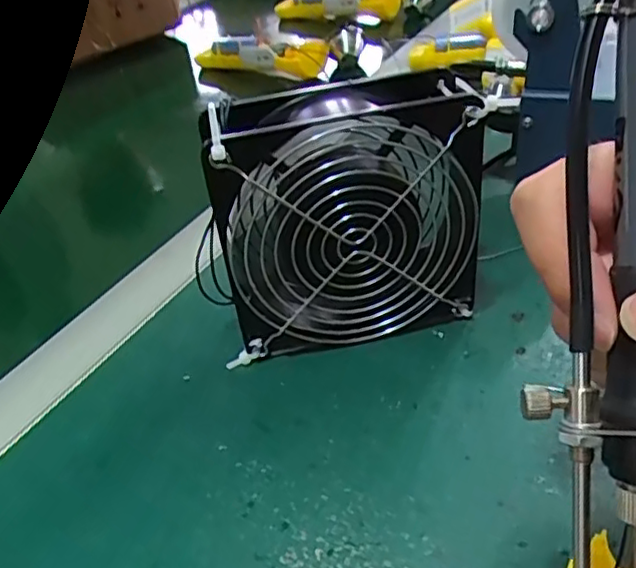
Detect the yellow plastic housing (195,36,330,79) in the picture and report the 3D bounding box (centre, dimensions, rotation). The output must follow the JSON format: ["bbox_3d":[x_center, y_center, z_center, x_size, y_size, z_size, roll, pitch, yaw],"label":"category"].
[{"bbox_3d":[-0.061,-0.252,0.689,0.151,0.038,0.064,24,47,34],"label":"yellow plastic housing"}]

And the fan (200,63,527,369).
[{"bbox_3d":[0.015,-0.029,0.307,0.123,0.122,0.047,-10,37,-3],"label":"fan"}]

